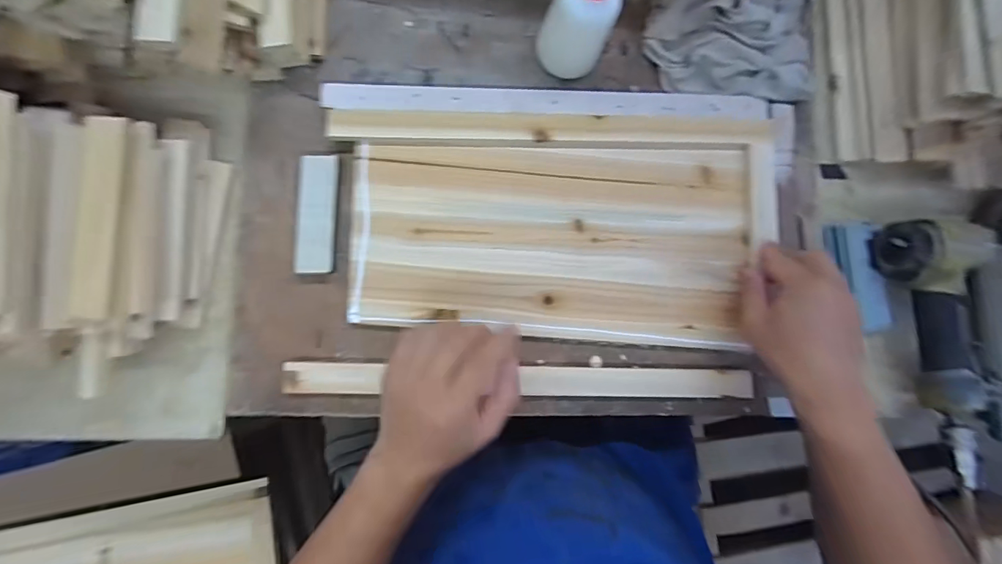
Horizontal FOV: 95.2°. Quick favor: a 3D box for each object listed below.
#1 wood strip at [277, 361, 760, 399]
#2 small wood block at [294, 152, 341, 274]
[{"bbox_3d":[0.027,0.097,0.443,0.448,0.017,0.029,2,88,-5],"label":"wood strip"},{"bbox_3d":[-0.171,-0.063,0.425,0.033,0.015,0.109,2,84,-8],"label":"small wood block"}]

